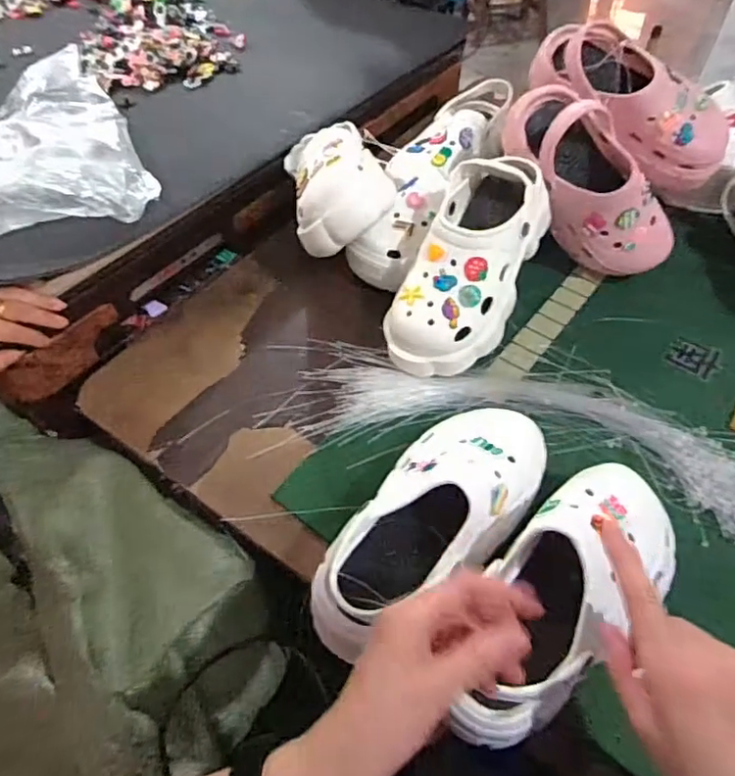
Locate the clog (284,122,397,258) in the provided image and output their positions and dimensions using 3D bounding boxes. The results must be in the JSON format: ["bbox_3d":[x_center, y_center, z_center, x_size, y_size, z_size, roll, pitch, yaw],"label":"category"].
[{"bbox_3d":[-0.035,-0.254,0.705,0.111,0.076,0.213,-8,53,-6],"label":"clog"}]

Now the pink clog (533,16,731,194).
[{"bbox_3d":[0.322,-0.339,0.711,0.267,0.109,0.101,37,57,-5],"label":"pink clog"}]

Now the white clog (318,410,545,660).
[{"bbox_3d":[0.054,0.114,0.489,0.107,0.116,0.247,34,59,23],"label":"white clog"}]

